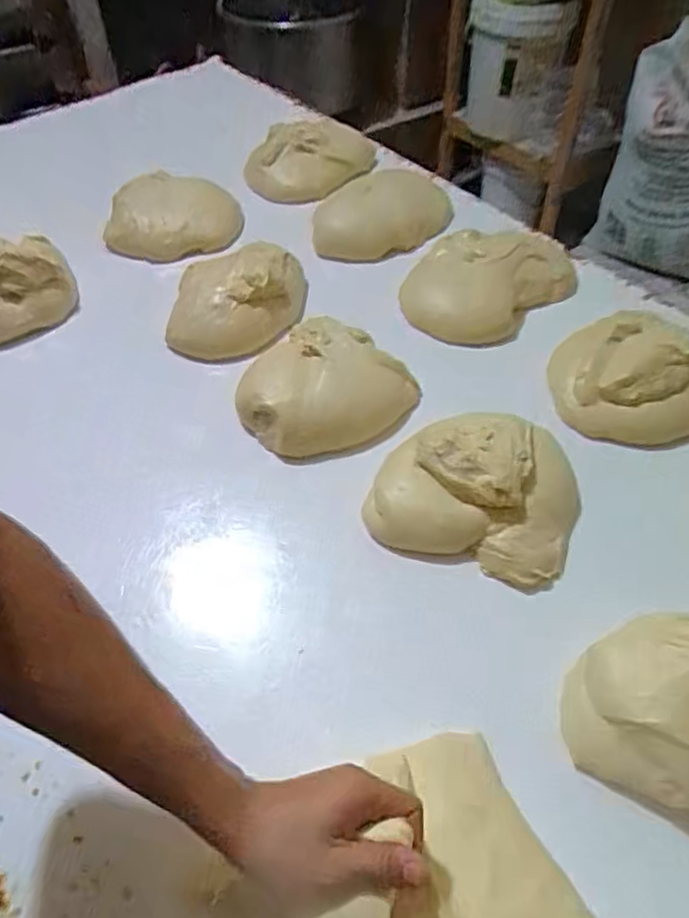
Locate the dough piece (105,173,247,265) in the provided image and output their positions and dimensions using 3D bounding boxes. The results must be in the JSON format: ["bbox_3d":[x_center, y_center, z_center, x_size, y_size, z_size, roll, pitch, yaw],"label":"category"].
[{"bbox_3d":[-0.278,-0.396,1.011,0.222,0.057,0.172,13,53,12],"label":"dough piece"}]

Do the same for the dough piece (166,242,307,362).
[{"bbox_3d":[-0.152,-0.228,0.865,0.186,0.071,0.189,-4,64,18],"label":"dough piece"}]

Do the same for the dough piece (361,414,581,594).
[{"bbox_3d":[0.138,0.017,0.652,0.209,0.073,0.181,15,53,14],"label":"dough piece"}]

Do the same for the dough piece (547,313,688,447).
[{"bbox_3d":[0.347,-0.106,0.735,0.192,0.075,0.180,-5,51,-3],"label":"dough piece"}]

